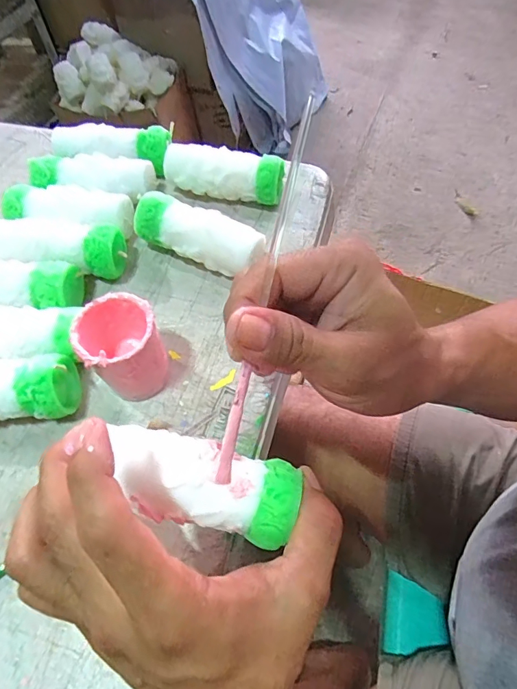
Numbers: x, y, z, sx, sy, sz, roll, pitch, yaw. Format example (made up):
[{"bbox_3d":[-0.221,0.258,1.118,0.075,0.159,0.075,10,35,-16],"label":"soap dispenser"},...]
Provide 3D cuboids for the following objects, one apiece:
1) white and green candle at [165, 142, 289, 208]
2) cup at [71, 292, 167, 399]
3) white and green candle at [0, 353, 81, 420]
[{"bbox_3d":[-0.030,-0.156,0.387,0.113,0.034,0.034,16,60,13],"label":"white and green candle"},{"bbox_3d":[-0.087,0.007,0.288,0.048,0.062,0.053,-25,60,-12],"label":"cup"},{"bbox_3d":[-0.178,0.034,0.292,0.112,0.045,0.043,-5,58,1],"label":"white and green candle"}]

